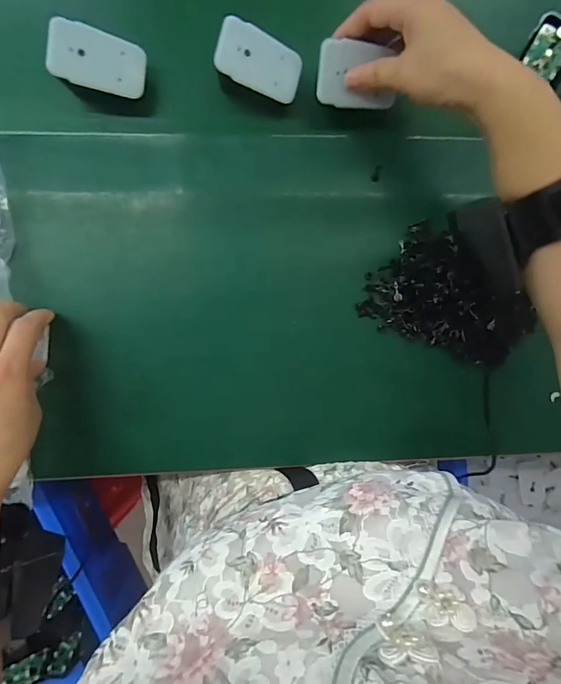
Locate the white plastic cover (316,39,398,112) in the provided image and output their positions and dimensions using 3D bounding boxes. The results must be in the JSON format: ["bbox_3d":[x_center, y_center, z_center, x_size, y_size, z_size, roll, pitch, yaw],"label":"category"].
[{"bbox_3d":[0.063,-0.213,0.311,0.064,0.006,0.044,-2,118,-9],"label":"white plastic cover"}]

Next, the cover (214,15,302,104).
[{"bbox_3d":[-0.016,-0.225,0.311,0.068,0.004,0.044,12,93,-24],"label":"cover"}]

